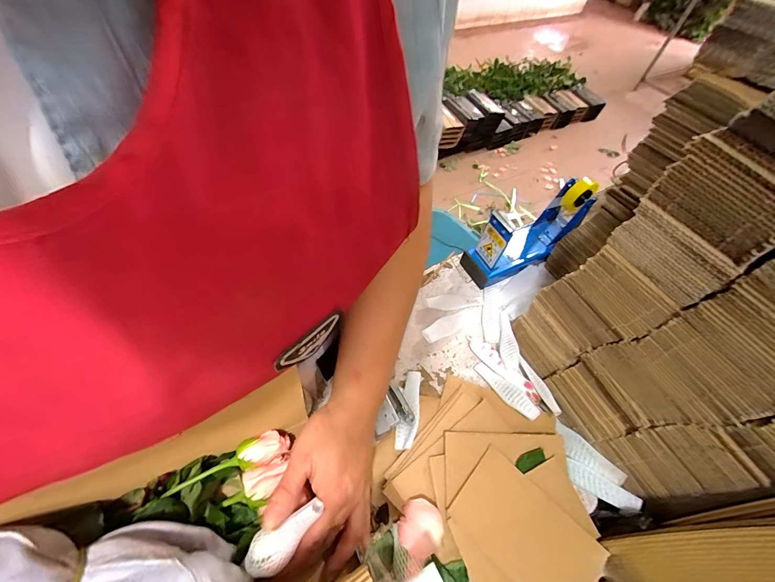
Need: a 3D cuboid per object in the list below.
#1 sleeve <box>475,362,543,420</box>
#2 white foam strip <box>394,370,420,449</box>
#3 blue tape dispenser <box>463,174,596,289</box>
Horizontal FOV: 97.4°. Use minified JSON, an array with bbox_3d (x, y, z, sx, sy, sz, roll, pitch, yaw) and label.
[{"bbox_3d":[0.147,0.121,0.424,0.025,0.012,0.091,-27,42,-21],"label":"sleeve"},{"bbox_3d":[0.024,0.139,0.405,0.024,0.018,0.092,9,55,1],"label":"white foam strip"},{"bbox_3d":[0.217,-0.096,0.522,0.194,0.119,0.069,-23,61,-19],"label":"blue tape dispenser"}]

